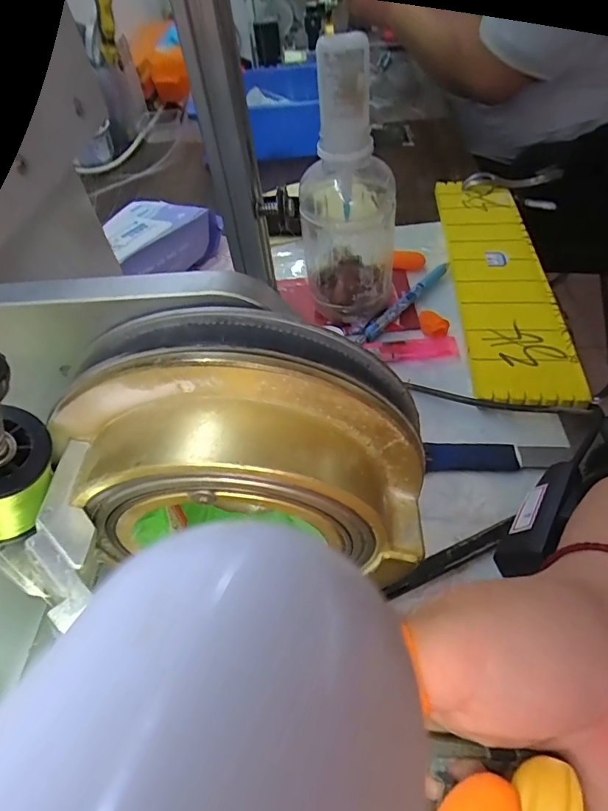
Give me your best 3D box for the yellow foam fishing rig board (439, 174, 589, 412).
[{"bbox_3d":[0.187,-0.133,0.438,0.081,0.008,0.336,1,51,9],"label":"yellow foam fishing rig board"}]

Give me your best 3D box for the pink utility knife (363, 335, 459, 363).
[{"bbox_3d":[0.092,-0.049,0.386,0.076,0.008,0.022,-2,51,5],"label":"pink utility knife"}]

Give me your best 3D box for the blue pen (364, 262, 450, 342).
[{"bbox_3d":[0.099,-0.101,0.429,0.013,0.012,0.133,32,61,28],"label":"blue pen"}]

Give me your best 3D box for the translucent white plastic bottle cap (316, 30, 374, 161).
[{"bbox_3d":[0.028,-0.207,0.307,0.036,0.066,0.031,-2,51,4],"label":"translucent white plastic bottle cap"}]

